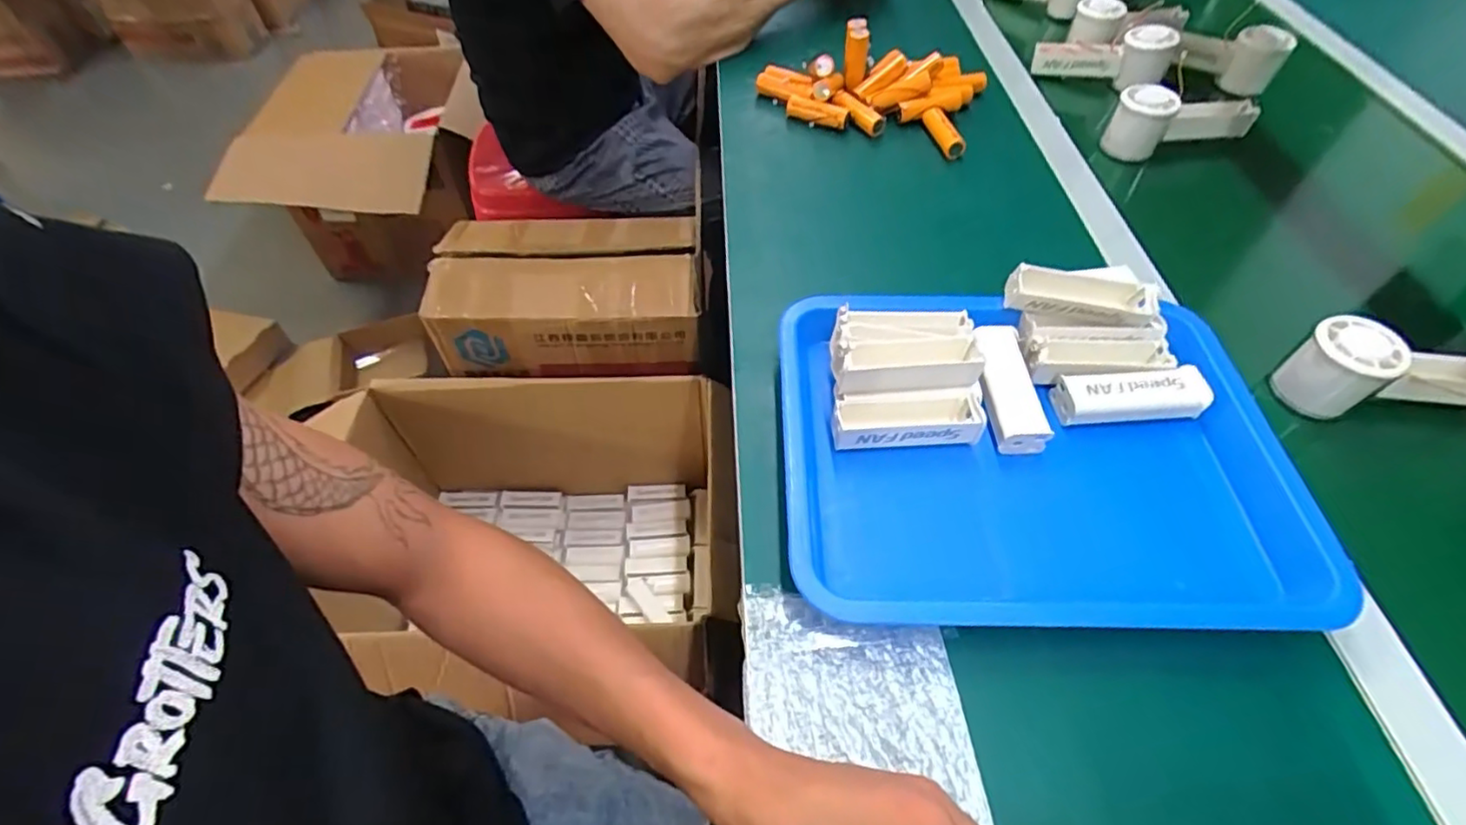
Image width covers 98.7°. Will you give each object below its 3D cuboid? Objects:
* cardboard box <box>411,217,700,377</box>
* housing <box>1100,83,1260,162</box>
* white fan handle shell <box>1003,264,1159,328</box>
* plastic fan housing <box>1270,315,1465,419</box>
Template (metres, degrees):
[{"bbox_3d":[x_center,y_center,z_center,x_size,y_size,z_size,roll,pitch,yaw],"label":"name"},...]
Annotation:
[{"bbox_3d":[-0.252,-0.190,0.983,0.400,0.129,0.247,-2,53,-1],"label":"cardboard box"},{"bbox_3d":[0.493,-0.318,0.690,0.155,0.063,0.050,-6,54,-4],"label":"housing"},{"bbox_3d":[0.266,-0.087,0.483,0.106,0.034,0.026,8,54,7],"label":"white fan handle shell"},{"bbox_3d":[0.509,-0.027,0.474,0.159,0.062,0.057,2,54,2],"label":"plastic fan housing"}]

